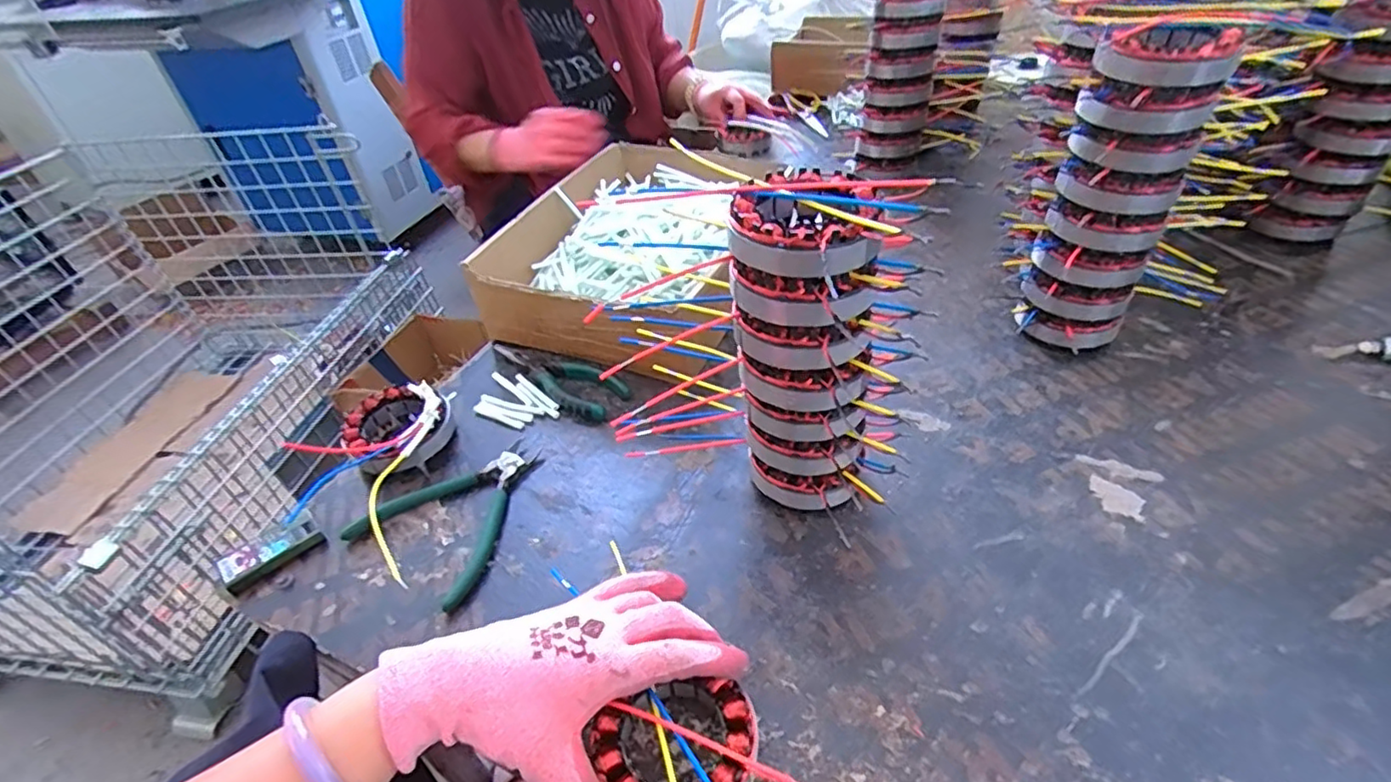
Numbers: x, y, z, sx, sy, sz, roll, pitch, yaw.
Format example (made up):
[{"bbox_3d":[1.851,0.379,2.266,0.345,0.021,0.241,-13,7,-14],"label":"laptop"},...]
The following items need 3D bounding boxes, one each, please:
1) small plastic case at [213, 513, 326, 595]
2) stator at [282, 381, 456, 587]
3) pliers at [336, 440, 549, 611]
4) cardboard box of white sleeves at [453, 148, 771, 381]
[{"bbox_3d":[-0.315,0.120,0.473,0.065,0.019,0.030,-33,47,-27],"label":"small plastic case"},{"bbox_3d":[-0.263,0.058,0.515,0.103,0.054,0.177,-4,41,3],"label":"stator"},{"bbox_3d":[-0.177,0.084,0.483,0.114,0.018,0.133,18,47,27],"label":"pliers"},{"bbox_3d":[-0.080,-0.160,0.703,0.187,0.093,0.317,11,44,20],"label":"cardboard box of white sleeves"}]

